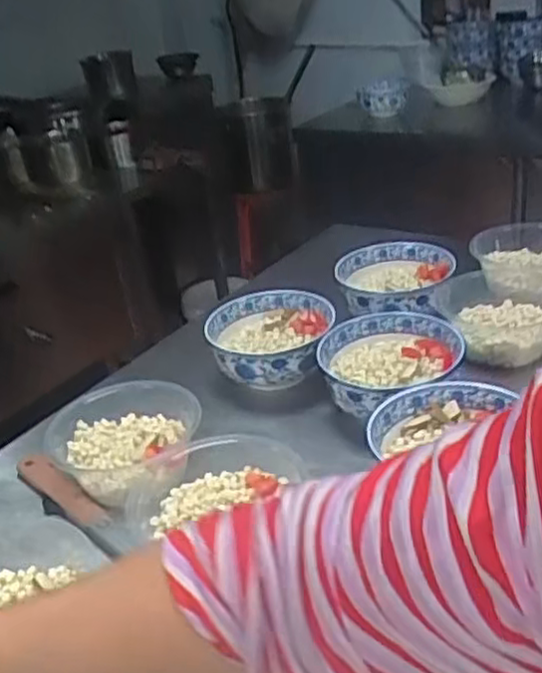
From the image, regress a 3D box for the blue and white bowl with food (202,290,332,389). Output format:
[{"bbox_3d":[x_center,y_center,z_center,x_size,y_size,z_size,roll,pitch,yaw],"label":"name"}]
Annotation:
[{"bbox_3d":[0.000,0.012,0.968,0.166,0.078,0.167,-6,28,3],"label":"blue and white bowl with food"}]

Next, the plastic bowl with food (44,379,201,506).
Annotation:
[{"bbox_3d":[-0.164,0.119,0.819,0.170,0.063,0.156,-6,28,3],"label":"plastic bowl with food"}]

